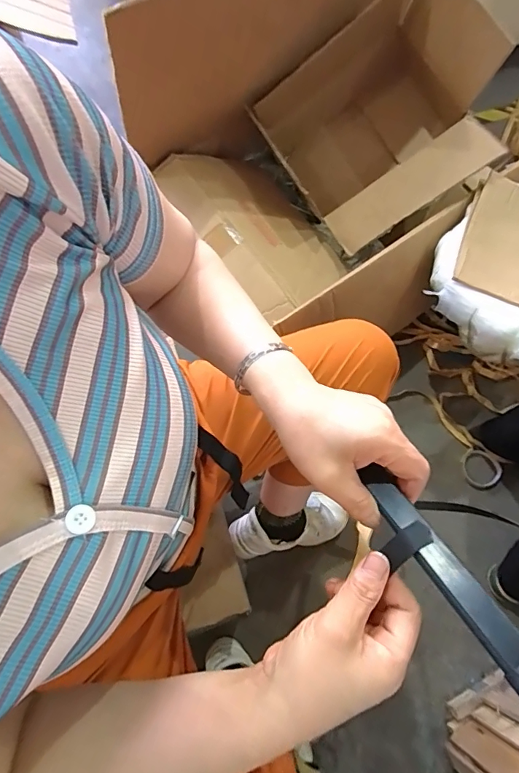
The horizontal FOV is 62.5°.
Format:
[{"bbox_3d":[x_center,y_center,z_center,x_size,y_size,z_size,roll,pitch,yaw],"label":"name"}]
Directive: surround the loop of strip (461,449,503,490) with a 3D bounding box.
[{"bbox_3d":[0.473,0.178,0.916,0.078,0.019,0.086,-38,78,-16],"label":"loop of strip"}]

